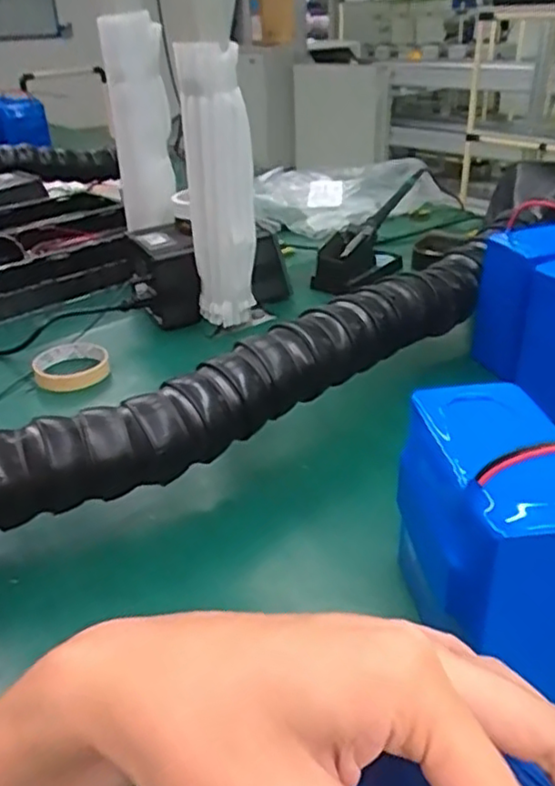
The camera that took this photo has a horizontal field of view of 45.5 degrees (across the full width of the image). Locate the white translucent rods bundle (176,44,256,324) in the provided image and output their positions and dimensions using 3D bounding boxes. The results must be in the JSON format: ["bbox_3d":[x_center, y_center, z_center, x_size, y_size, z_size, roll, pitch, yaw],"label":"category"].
[{"bbox_3d":[-0.066,-0.227,0.767,0.075,0.305,0.053,-5,30,-5],"label":"white translucent rods bundle"}]

